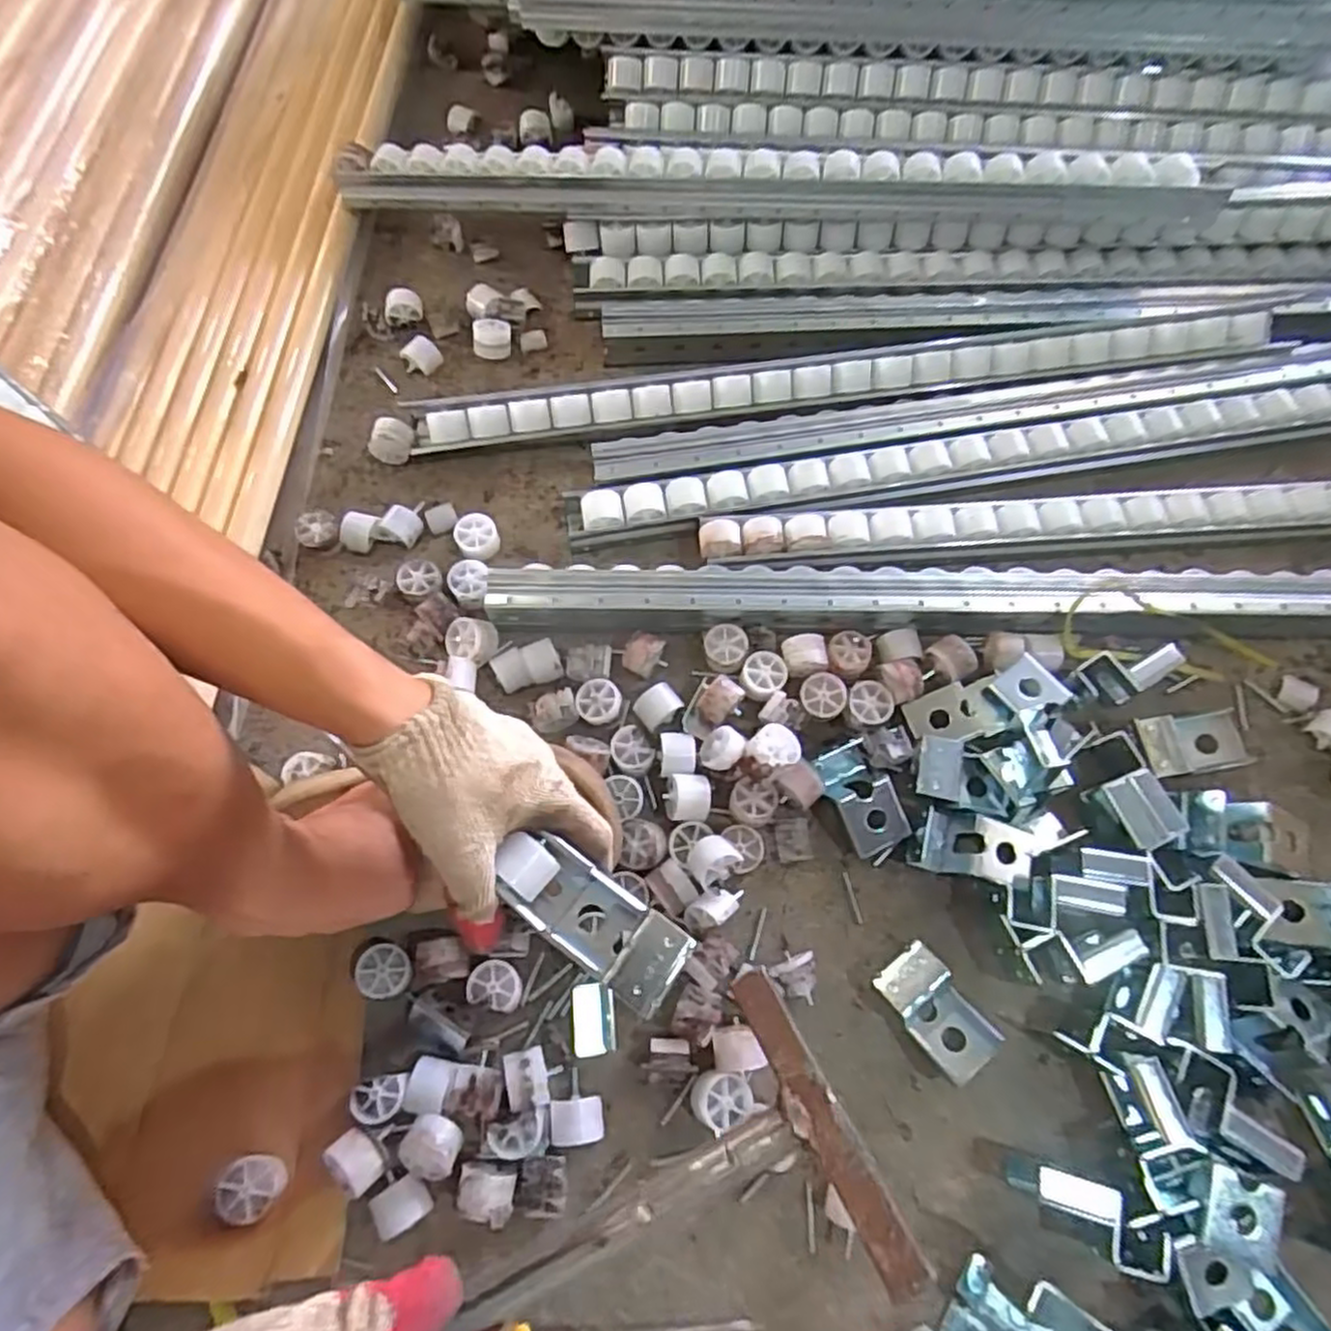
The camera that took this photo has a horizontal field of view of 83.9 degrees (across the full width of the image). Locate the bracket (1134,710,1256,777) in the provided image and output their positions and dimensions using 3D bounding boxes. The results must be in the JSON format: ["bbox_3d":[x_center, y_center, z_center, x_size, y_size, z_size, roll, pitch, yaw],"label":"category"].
[{"bbox_3d":[0.400,0.061,0.568,0.090,0.024,0.045,-2,72,-18],"label":"bracket"}]

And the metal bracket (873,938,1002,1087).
[{"bbox_3d":[0.185,0.237,0.506,0.044,0.029,0.083,-37,76,-11],"label":"metal bracket"}]

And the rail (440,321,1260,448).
[{"bbox_3d":[0.149,-0.256,0.650,0.740,0.028,0.037,-5,73,-2],"label":"rail"}]

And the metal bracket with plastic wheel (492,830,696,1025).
[{"bbox_3d":[-0.039,0.138,0.403,0.107,0.044,0.044,33,75,9],"label":"metal bracket with plastic wheel"}]

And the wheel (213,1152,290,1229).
[{"bbox_3d":[-0.254,0.322,0.458,0.032,0.029,0.034,0,70,-1],"label":"wheel"}]

